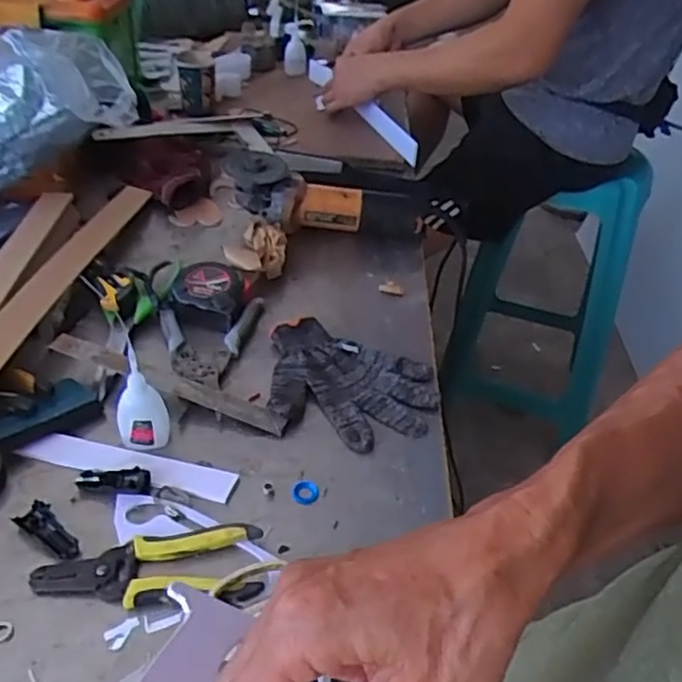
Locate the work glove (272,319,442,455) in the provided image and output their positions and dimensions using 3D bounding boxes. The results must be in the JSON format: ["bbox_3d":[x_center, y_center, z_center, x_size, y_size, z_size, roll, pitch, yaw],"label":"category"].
[{"bbox_3d":[0.002,0.044,0.695,0.188,0.020,0.148,19,42,17],"label":"work glove"}]

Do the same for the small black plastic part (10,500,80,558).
[{"bbox_3d":[-0.238,0.155,0.550,0.063,0.009,0.025,25,44,23],"label":"small black plastic part"}]

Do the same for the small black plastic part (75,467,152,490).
[{"bbox_3d":[-0.201,0.122,0.590,0.064,0.009,0.021,1,40,-4],"label":"small black plastic part"}]

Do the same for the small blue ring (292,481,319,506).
[{"bbox_3d":[-0.032,0.136,0.600,0.023,0.004,0.026,3,40,-2],"label":"small blue ring"}]

